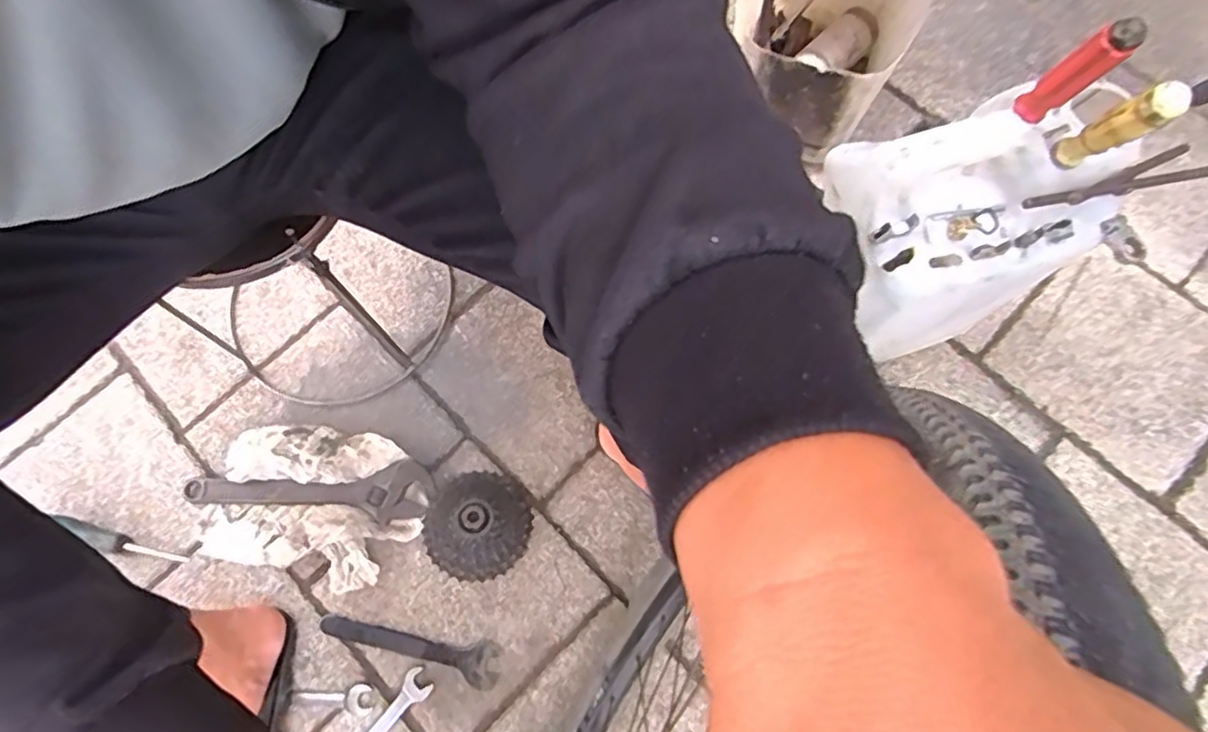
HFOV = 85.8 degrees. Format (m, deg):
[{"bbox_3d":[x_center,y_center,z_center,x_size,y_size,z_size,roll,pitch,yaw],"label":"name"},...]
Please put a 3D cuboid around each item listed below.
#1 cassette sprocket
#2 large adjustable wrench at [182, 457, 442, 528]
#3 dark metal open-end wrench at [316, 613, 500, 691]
[{"bbox_3d":[-0.145,0.179,0.735,0.117,0.060,0.116,-1,70,1],"label":"cassette sprocket"},{"bbox_3d":[-0.346,0.155,0.763,0.294,0.018,0.066,-4,70,0],"label":"large adjustable wrench"},{"bbox_3d":[-0.216,0.310,0.723,0.204,0.005,0.045,13,70,6],"label":"dark metal open-end wrench"}]

